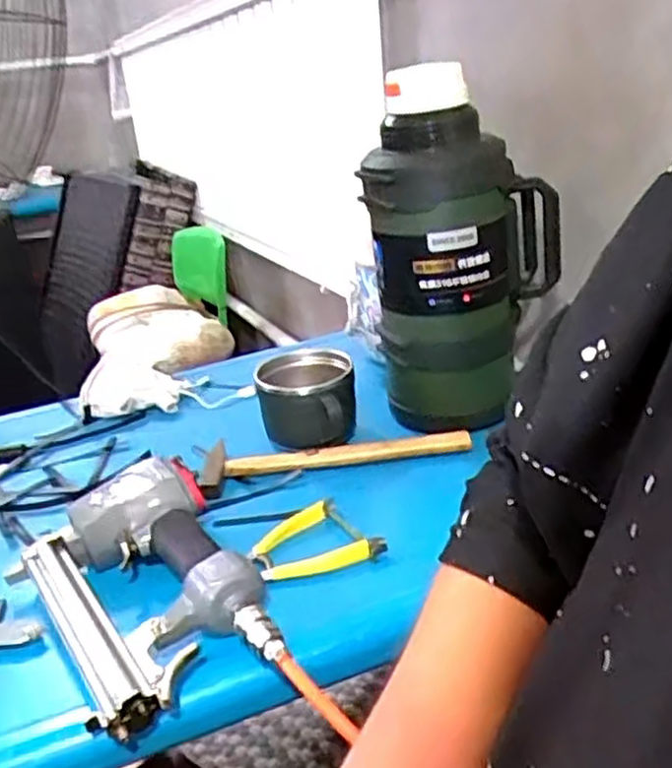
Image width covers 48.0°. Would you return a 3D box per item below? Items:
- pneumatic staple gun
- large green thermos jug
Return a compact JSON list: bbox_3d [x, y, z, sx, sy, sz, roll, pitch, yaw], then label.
[{"bbox_3d":[-0.152,0.149,0.563,0.157,0.061,0.240,-14,25,-22],"label":"pneumatic staple gun"},{"bbox_3d":[0.130,-0.130,0.766,0.174,0.350,0.116,2,24,15],"label":"large green thermos jug"}]

